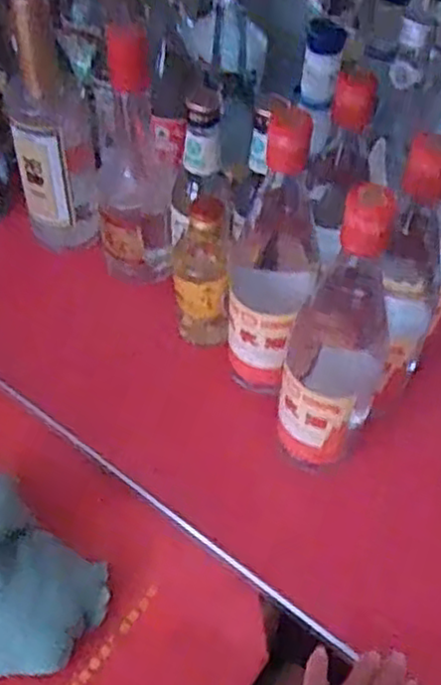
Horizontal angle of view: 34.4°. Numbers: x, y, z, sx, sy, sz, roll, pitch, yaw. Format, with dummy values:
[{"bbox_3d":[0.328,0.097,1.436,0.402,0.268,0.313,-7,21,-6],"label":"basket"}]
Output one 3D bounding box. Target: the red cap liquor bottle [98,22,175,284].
[{"bbox_3d":[-0.080,-0.157,0.650,0.075,0.243,0.067,-1,51,-3],"label":"red cap liquor bottle"}]

